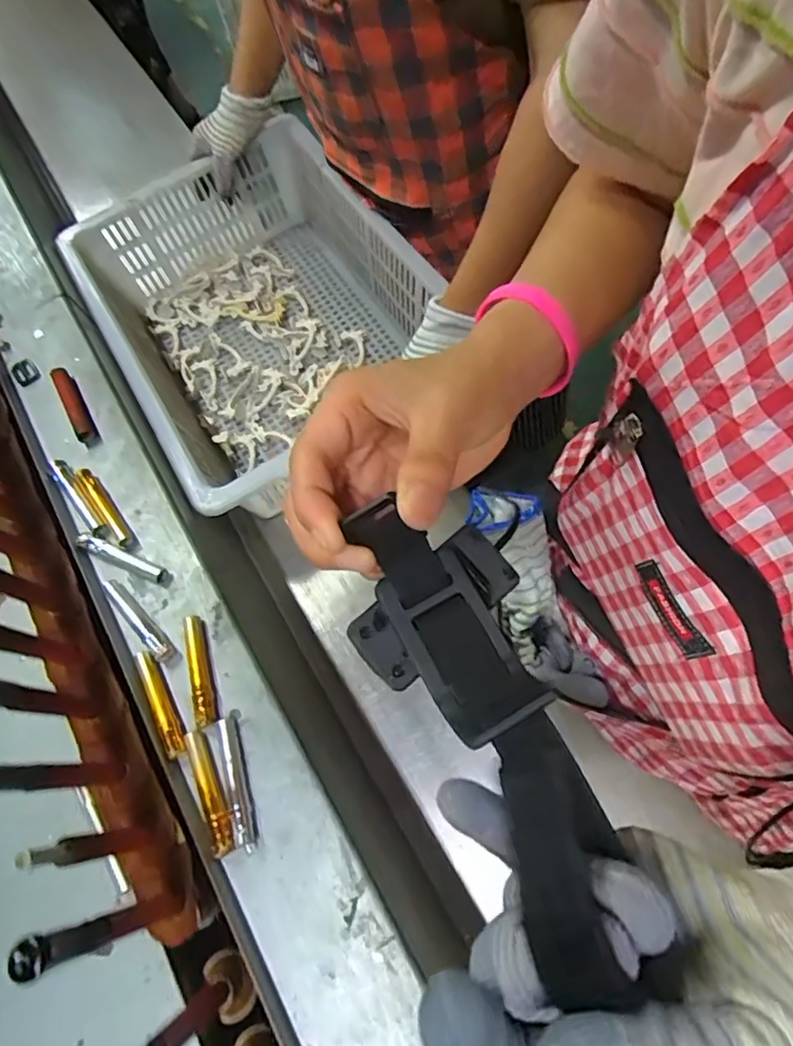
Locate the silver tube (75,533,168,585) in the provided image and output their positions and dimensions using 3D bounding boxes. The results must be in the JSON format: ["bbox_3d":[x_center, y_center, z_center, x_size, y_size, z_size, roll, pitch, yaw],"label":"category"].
[{"bbox_3d":[-0.243,0.030,0.512,0.088,0.011,0.016,21,66,13],"label":"silver tube"}]

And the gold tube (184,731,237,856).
[{"bbox_3d":[-0.140,0.200,0.435,0.017,0.015,0.088,-24,64,-9],"label":"gold tube"}]

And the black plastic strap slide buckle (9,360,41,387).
[{"bbox_3d":[-0.390,-0.159,0.611,0.024,0.009,0.033,-35,66,-15],"label":"black plastic strap slide buckle"}]

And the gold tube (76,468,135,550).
[{"bbox_3d":[-0.269,-0.017,0.534,0.014,0.014,0.093,-36,66,-15],"label":"gold tube"}]

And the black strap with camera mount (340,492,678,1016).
[{"bbox_3d":[0.028,0.059,0.190,0.055,0.055,0.152,-21,51,-8],"label":"black strap with camera mount"}]

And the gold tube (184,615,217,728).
[{"bbox_3d":[-0.158,0.117,0.467,0.017,0.014,0.087,-13,63,-4],"label":"gold tube"}]

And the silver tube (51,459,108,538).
[{"bbox_3d":[-0.295,-0.024,0.541,0.011,0.018,0.094,-36,66,-15],"label":"silver tube"}]

